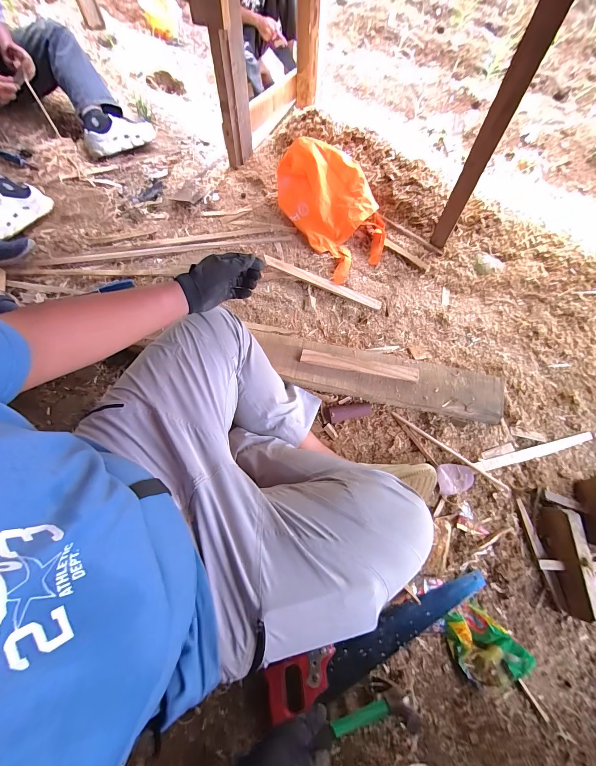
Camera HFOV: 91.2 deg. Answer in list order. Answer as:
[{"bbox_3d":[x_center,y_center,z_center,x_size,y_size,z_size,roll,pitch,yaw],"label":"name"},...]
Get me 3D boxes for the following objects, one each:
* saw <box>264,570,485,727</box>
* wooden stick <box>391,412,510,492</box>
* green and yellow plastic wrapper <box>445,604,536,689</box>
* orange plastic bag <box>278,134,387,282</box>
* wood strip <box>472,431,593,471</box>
[{"bbox_3d":[0.164,0.487,0.552,0.454,0.031,0.088,-20,66,-8],"label":"saw"},{"bbox_3d":[0.358,0.160,0.699,0.296,0.007,0.013,35,70,16],"label":"wooden stick"},{"bbox_3d":[0.351,0.490,0.547,0.118,0.035,0.113,-17,66,-7],"label":"green and yellow plastic wrapper"},{"bbox_3d":[0.135,-0.600,0.973,0.261,0.216,0.425,-29,68,-13],"label":"orange plastic bag"},{"bbox_3d":[0.562,0.165,0.692,0.295,0.007,0.026,-13,65,-5],"label":"wood strip"}]

